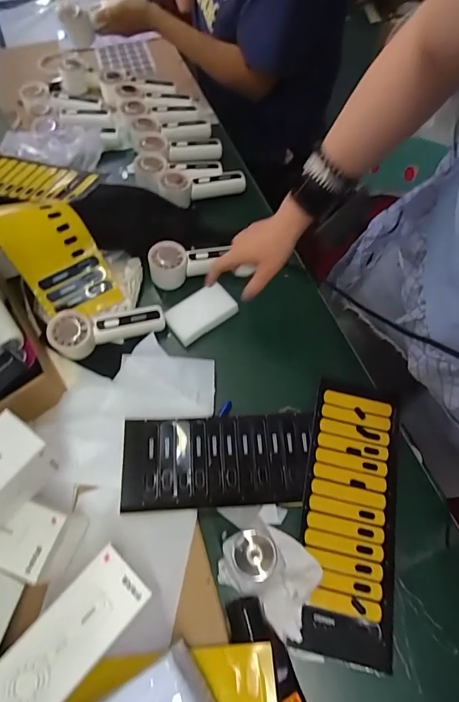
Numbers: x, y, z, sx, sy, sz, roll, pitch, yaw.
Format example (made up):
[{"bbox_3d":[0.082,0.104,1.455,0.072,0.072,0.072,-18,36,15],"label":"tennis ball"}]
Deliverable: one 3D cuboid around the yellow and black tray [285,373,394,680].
[{"bbox_3d":[0.144,0.186,0.483,0.102,0.011,0.307,10,65,7],"label":"yellow and black tray"}]

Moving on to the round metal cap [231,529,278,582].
[{"bbox_3d":[0.022,0.182,0.354,0.040,0.012,0.038,-1,64,2],"label":"round metal cap"}]

